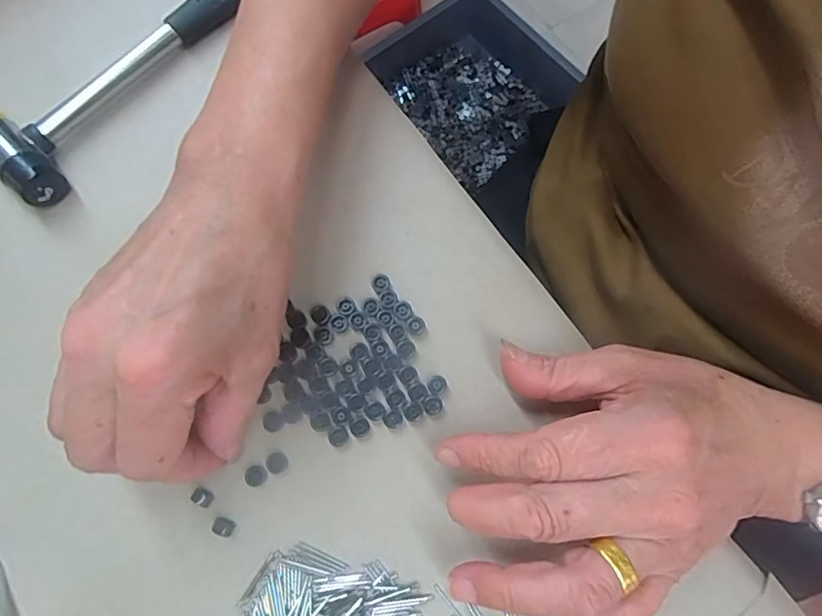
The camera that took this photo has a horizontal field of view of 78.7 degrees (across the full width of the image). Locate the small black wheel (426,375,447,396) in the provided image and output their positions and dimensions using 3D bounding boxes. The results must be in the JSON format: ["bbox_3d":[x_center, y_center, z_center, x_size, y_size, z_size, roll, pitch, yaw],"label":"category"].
[{"bbox_3d":[0.012,0.037,0.238,0.009,0.004,0.009,0,74,1],"label":"small black wheel"}]

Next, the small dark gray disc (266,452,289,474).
[{"bbox_3d":[-0.062,0.071,0.230,0.009,0.004,0.009,0,74,1],"label":"small dark gray disc"}]

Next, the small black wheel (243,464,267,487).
[{"bbox_3d":[-0.071,0.076,0.228,0.010,0.004,0.009,-10,74,-2],"label":"small black wheel"}]

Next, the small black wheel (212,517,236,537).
[{"bbox_3d":[-0.083,0.097,0.222,0.009,0.008,0.006,18,75,6],"label":"small black wheel"}]

